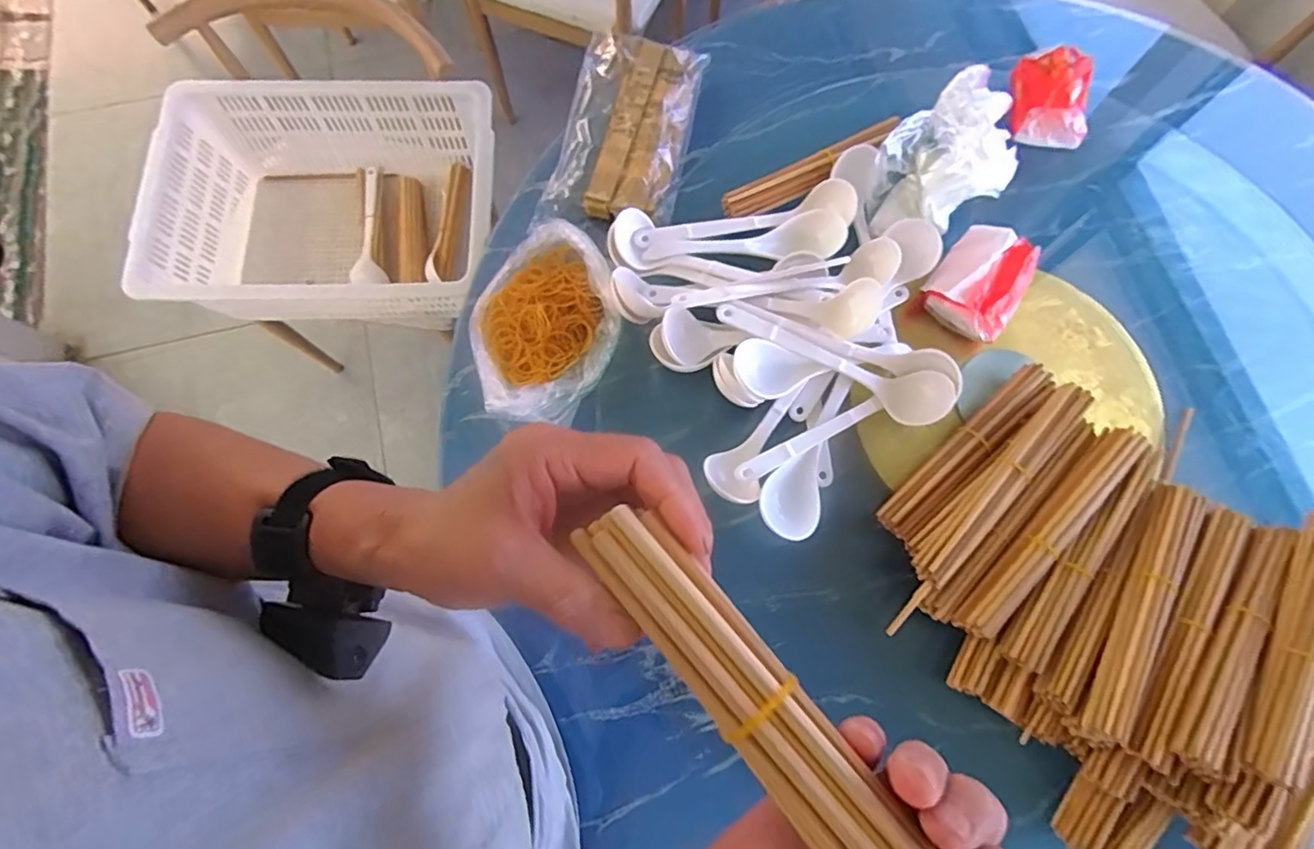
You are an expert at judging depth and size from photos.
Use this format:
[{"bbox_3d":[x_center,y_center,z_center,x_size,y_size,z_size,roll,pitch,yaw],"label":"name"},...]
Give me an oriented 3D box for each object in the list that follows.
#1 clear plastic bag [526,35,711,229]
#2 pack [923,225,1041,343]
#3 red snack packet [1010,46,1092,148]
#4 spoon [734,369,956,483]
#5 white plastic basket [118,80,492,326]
[{"bbox_3d":[-0.042,-0.412,0.836,0.180,0.042,0.305,16,75,3],"label":"clear plastic bag"},{"bbox_3d":[0.403,-0.178,0.727,0.110,0.058,0.121,36,76,8],"label":"pack"},{"bbox_3d":[0.533,-0.449,0.801,0.091,0.061,0.123,4,74,0],"label":"red snack packet"},{"bbox_3d":[0.217,0.008,0.673,0.262,0.044,0.073,-26,77,-8],"label":"spoon"},{"bbox_3d":[-0.565,-0.385,1.061,0.548,0.181,0.383,-3,74,-2],"label":"white plastic basket"}]

